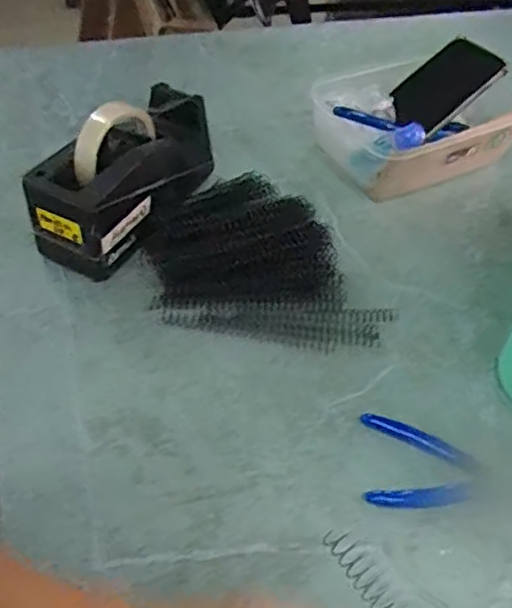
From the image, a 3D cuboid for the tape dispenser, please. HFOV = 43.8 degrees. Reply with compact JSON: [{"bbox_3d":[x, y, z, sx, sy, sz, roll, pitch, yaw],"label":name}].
[{"bbox_3d":[-0.116,-0.136,0.622,0.099,0.101,0.217,29,53,17],"label":"tape dispenser"}]

